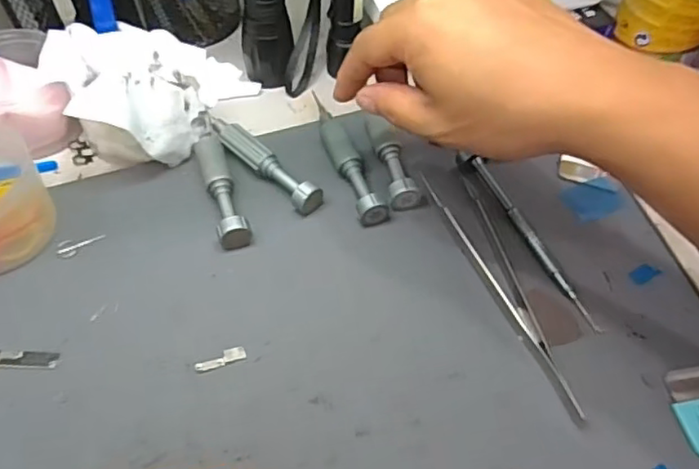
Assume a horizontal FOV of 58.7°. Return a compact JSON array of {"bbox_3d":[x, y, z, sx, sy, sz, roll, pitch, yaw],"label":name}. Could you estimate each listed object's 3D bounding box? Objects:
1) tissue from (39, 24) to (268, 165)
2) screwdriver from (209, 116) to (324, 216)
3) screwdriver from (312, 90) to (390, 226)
[{"bbox_3d":[-0.107,-0.091,0.362,0.113,0.062,0.088,-23,57,-19],"label":"tissue"},{"bbox_3d":[-0.051,-0.041,0.356,0.017,0.016,0.084,-37,63,-27],"label":"screwdriver"},{"bbox_3d":[-0.003,-0.048,0.362,0.017,0.018,0.101,-15,55,-14],"label":"screwdriver"}]

